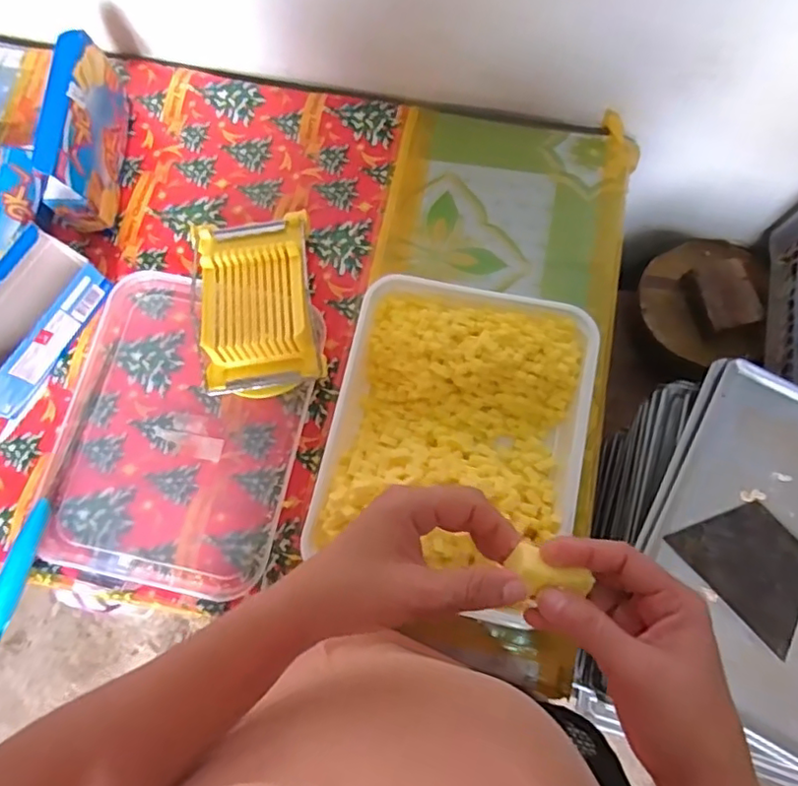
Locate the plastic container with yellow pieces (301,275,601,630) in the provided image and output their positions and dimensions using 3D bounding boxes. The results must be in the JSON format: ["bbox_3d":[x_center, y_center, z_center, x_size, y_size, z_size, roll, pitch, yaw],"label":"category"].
[{"bbox_3d":[0.054,0.042,0.564,0.228,0.079,0.286,12,76,4],"label":"plastic container with yellow pieces"}]

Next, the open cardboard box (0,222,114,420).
[{"bbox_3d":[-0.382,-0.061,0.584,0.047,0.114,0.196,28,77,8],"label":"open cardboard box"}]

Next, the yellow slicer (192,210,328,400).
[{"bbox_3d":[-0.147,-0.096,0.621,0.117,0.056,0.197,-9,75,-2],"label":"yellow slicer"}]

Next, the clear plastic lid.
[{"bbox_3d":[-0.222,0.035,0.612,0.237,0.014,0.313,11,76,4],"label":"clear plastic lid"}]

